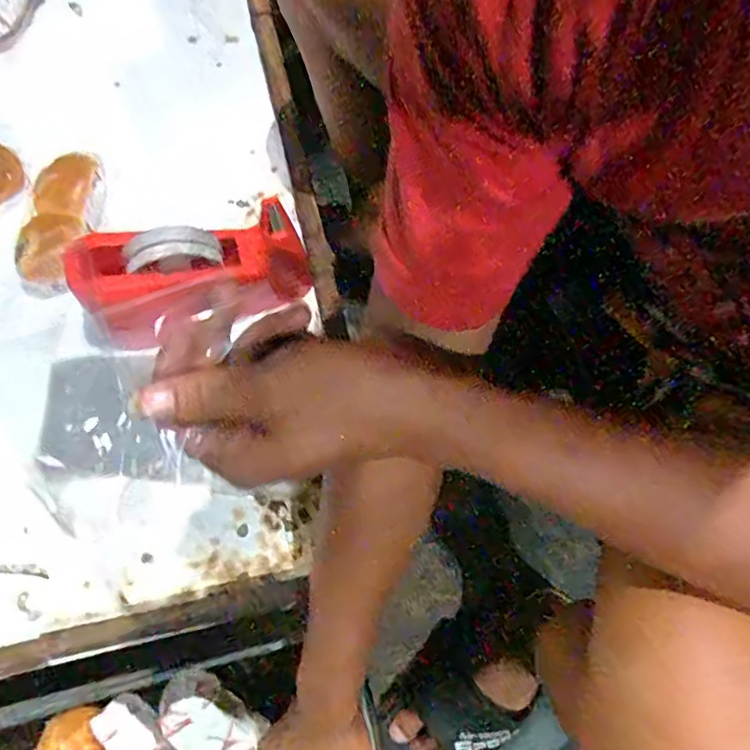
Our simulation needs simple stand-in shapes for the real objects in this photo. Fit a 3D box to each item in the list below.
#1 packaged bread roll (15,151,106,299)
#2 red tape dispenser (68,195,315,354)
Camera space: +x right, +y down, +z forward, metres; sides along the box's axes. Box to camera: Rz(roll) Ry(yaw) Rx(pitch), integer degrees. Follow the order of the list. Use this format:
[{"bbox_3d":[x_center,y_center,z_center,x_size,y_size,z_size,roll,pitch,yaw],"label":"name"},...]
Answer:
[{"bbox_3d":[-0.307,-0.154,0.597,0.058,0.036,0.147,12,73,6],"label":"packaged bread roll"},{"bbox_3d":[-0.165,-0.093,0.547,0.198,0.097,0.069,-16,73,-3],"label":"red tape dispenser"}]

